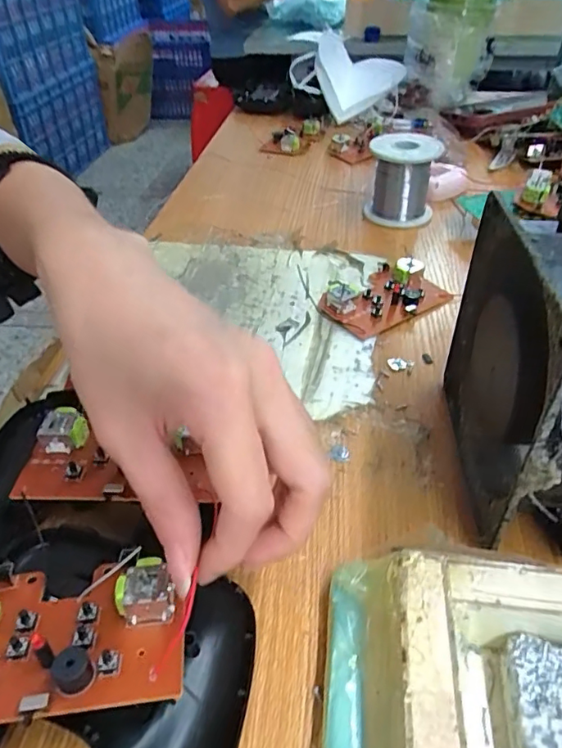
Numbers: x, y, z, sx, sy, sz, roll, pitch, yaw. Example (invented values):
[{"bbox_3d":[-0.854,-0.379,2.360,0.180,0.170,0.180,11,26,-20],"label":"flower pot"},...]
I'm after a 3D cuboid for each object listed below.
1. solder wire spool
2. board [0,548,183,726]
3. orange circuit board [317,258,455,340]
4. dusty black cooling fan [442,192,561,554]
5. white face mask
[{"bbox_3d":[0.109,-0.172,0.473,0.051,0.073,0.051,-1,41,1],"label":"solder wire spool"},{"bbox_3d":[-0.081,0.092,0.188,0.088,0.015,0.054,-5,41,-3],"label":"board"},{"bbox_3d":[0.073,-0.057,0.379,0.089,0.018,0.053,-26,46,-25],"label":"orange circuit board"},{"bbox_3d":[0.114,-0.004,0.237,0.047,0.119,0.125,0,41,3],"label":"dusty black cooling fan"},{"bbox_3d":[0.081,-0.397,0.694,0.127,0.078,0.148,-6,41,-5],"label":"white face mask"}]

